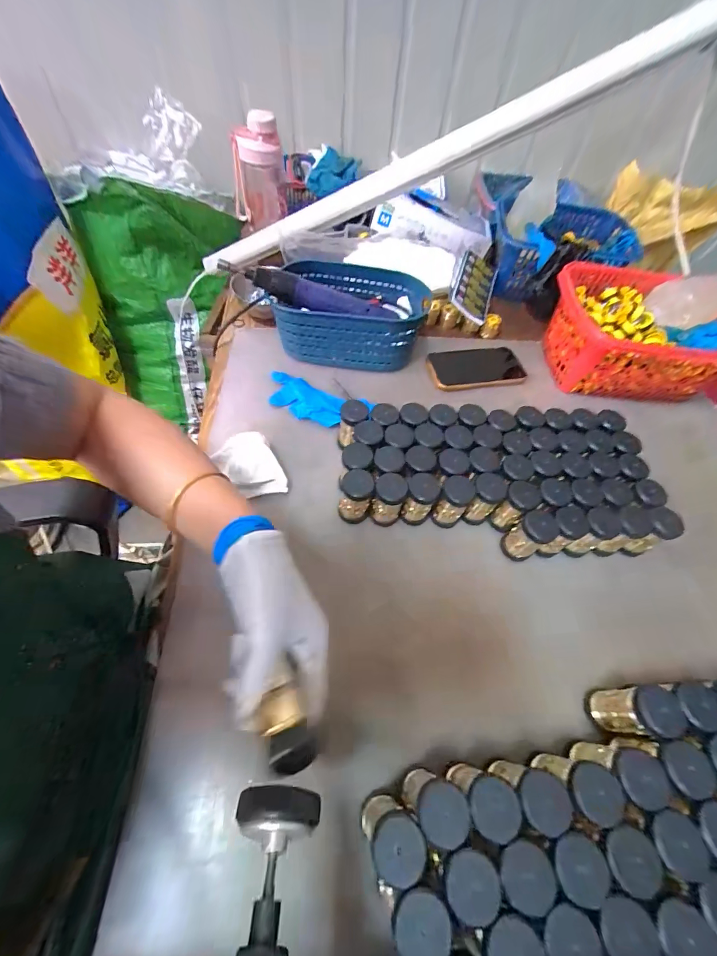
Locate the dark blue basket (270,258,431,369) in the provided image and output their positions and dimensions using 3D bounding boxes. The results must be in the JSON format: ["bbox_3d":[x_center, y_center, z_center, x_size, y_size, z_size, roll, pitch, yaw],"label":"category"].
[{"bbox_3d":[-0.002,-0.249,0.554,0.213,0.089,0.142,5,59,-1],"label":"dark blue basket"}]

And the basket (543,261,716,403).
[{"bbox_3d":[0.432,-0.214,0.554,0.268,0.104,0.173,7,59,0],"label":"basket"}]

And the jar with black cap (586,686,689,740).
[{"bbox_3d":[0.230,0.198,0.308,0.039,0.070,0.034,0,59,-5],"label":"jar with black cap"}]

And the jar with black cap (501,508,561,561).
[{"bbox_3d":[0.185,0.065,0.398,0.041,0.069,0.036,-37,68,-23],"label":"jar with black cap"}]

